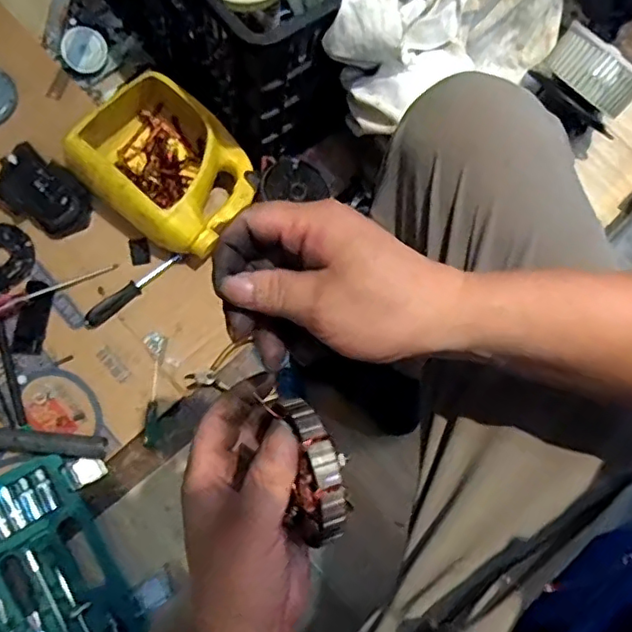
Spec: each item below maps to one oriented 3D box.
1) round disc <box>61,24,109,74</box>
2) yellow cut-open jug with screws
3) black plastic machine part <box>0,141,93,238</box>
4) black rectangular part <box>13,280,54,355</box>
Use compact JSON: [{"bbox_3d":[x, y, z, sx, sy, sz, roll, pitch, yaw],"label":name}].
[{"bbox_3d":[-0.346,-0.397,0.879,0.065,0.062,0.011,-33,32,-6],"label":"round disc"},{"bbox_3d":[-0.196,-0.205,0.787,0.224,0.104,0.182,36,73,5],"label":"yellow cut-open jug with screws"},{"bbox_3d":[-0.370,-0.163,0.800,0.120,0.057,0.096,39,77,11],"label":"black plastic machine part"},{"bbox_3d":[-0.375,0.000,0.783,0.037,0.015,0.101,2,73,1],"label":"black rectangular part"}]

